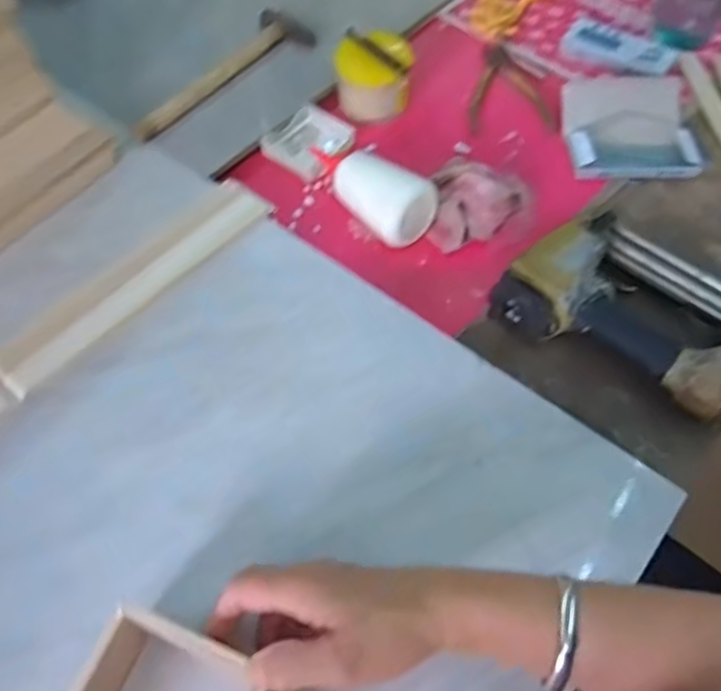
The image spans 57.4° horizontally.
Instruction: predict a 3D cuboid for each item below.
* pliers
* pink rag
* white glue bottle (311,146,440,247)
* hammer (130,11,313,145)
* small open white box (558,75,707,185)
[{"bbox_3d":[0.169,-0.291,0.747,0.087,0.022,0.126,4,58,2],"label":"pliers"},{"bbox_3d":[0.107,-0.131,0.625,0.088,0.040,0.096,17,60,7],"label":"pink rag"},{"bbox_3d":[0.005,-0.156,0.636,0.056,0.064,0.154,-34,66,-21],"label":"white glue bottle"},{"bbox_3d":[-0.157,-0.303,0.726,0.068,0.023,0.232,40,65,19],"label":"hammer"},{"bbox_3d":[0.282,-0.233,0.694,0.127,0.029,0.145,4,59,0],"label":"small open white box"}]

